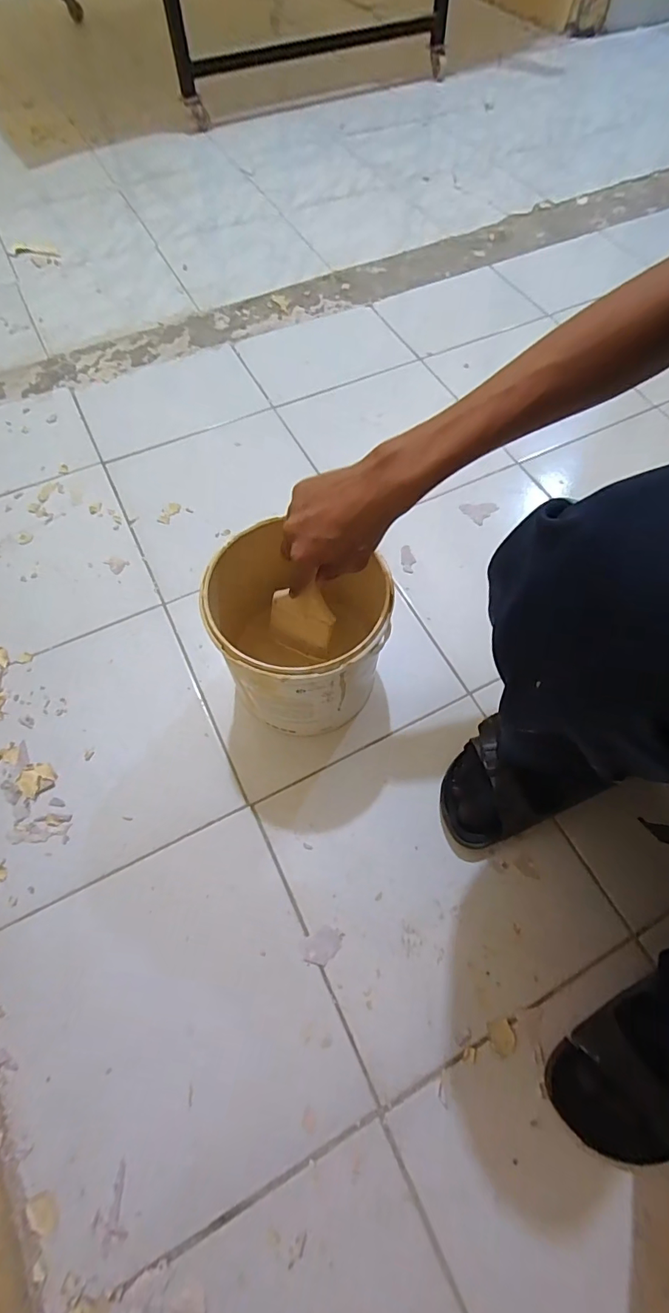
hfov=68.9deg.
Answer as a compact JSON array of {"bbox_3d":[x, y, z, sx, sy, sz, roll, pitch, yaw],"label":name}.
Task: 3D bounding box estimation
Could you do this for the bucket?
[{"bbox_3d":[-0.039,-0.015,0.539,0.177,0.188,0.155,18,66,8],"label":"bucket"}]

